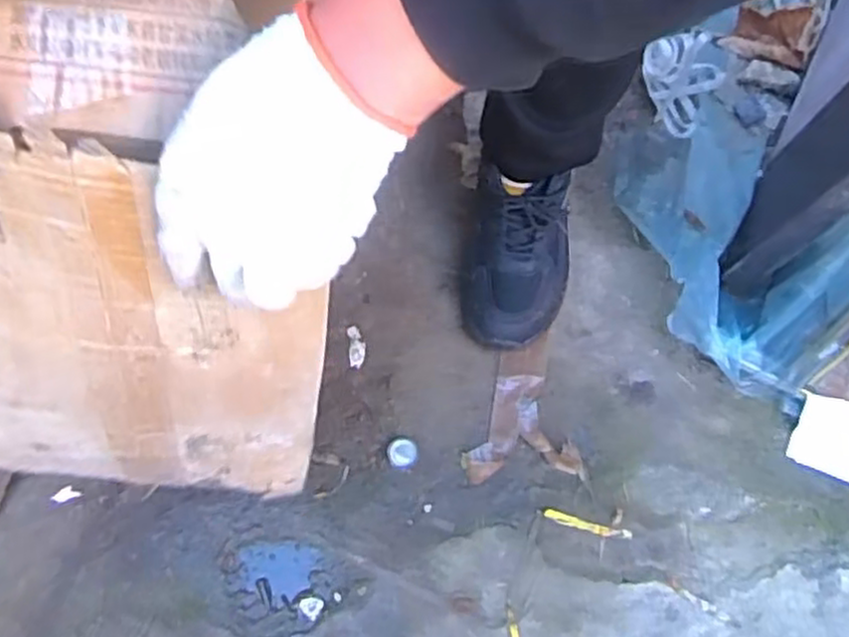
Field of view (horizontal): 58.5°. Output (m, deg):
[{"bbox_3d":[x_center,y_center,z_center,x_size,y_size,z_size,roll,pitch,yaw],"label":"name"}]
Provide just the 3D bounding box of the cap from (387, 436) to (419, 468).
[{"bbox_3d":[-0.022,0.130,0.736,0.029,0.004,0.029,-6,71,-4],"label":"cap"}]

